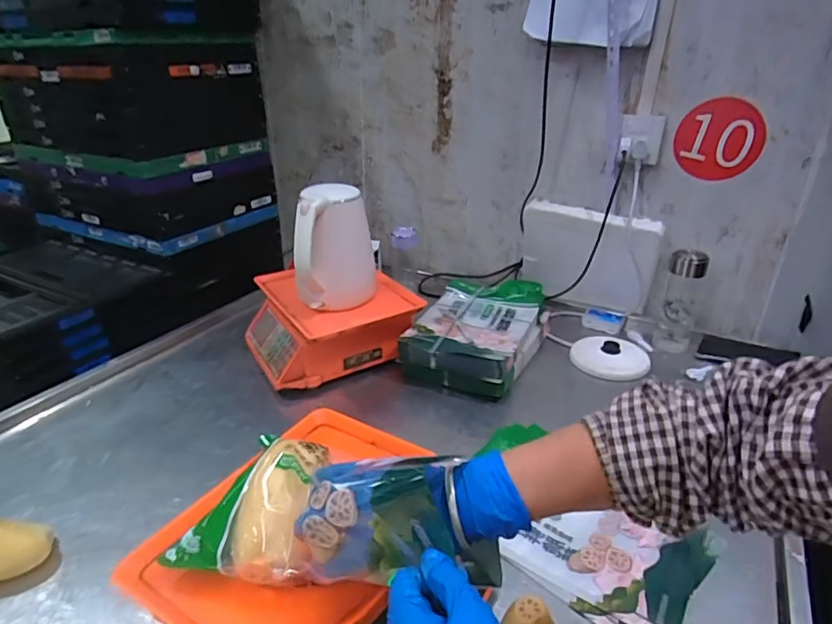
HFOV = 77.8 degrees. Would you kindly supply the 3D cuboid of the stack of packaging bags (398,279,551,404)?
[{"bbox_3d":[0.124,0.031,1.005,0.217,0.078,0.316,12,30,21],"label":"stack of packaging bags"}]

